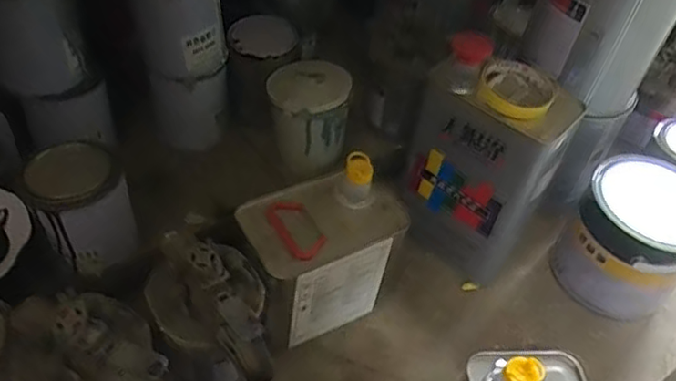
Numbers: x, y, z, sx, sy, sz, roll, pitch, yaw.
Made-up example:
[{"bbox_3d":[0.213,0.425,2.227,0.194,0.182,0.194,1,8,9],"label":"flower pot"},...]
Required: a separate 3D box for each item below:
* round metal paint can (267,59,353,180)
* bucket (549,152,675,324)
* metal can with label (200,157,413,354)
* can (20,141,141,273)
[{"bbox_3d":[-0.039,-0.095,0.812,0.102,0.126,0.104,4,47,-4],"label":"round metal paint can"},{"bbox_3d":[0.393,0.066,0.801,0.152,0.163,0.167,4,47,-4],"label":"bucket"},{"bbox_3d":[-0.021,0.074,0.701,0.174,0.202,0.105,-20,53,-24],"label":"metal can with label"},{"bbox_3d":[-0.283,0.018,0.667,0.093,0.123,0.088,4,47,-4],"label":"can"}]

